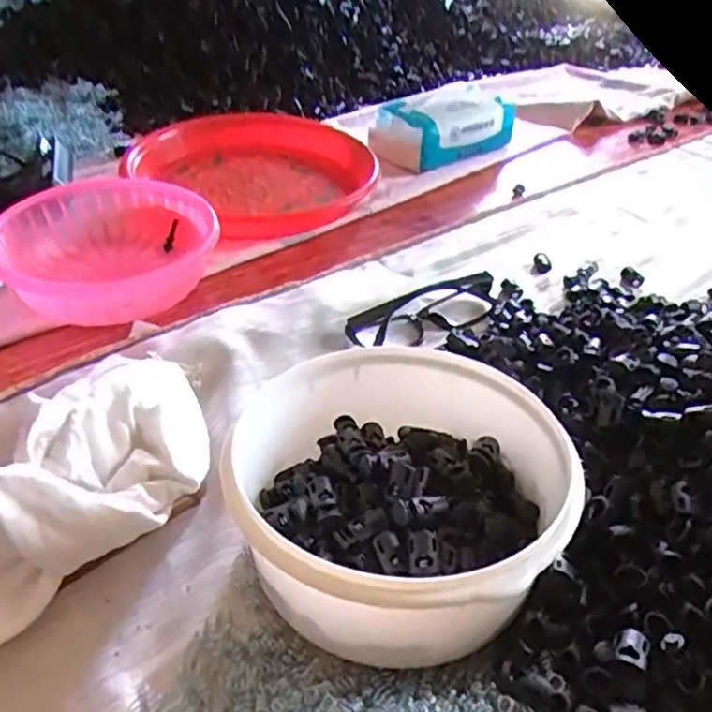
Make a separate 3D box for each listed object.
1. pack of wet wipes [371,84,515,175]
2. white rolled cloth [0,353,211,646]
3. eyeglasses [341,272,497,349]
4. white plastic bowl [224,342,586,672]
[{"bbox_3d":[0.109,-0.278,0.793,0.189,0.059,0.084,-26,46,-31],"label":"pack of wet wipes"},{"bbox_3d":[-0.171,0.074,0.337,0.222,0.060,0.115,-22,45,-28],"label":"white rolled cloth"},{"bbox_3d":[0.061,-0.034,0.511,0.134,0.032,0.054,-18,43,-24],"label":"eyeglasses"},{"bbox_3d":[0.023,0.072,0.333,0.150,0.086,0.161,1,38,-1],"label":"white plastic bowl"}]

